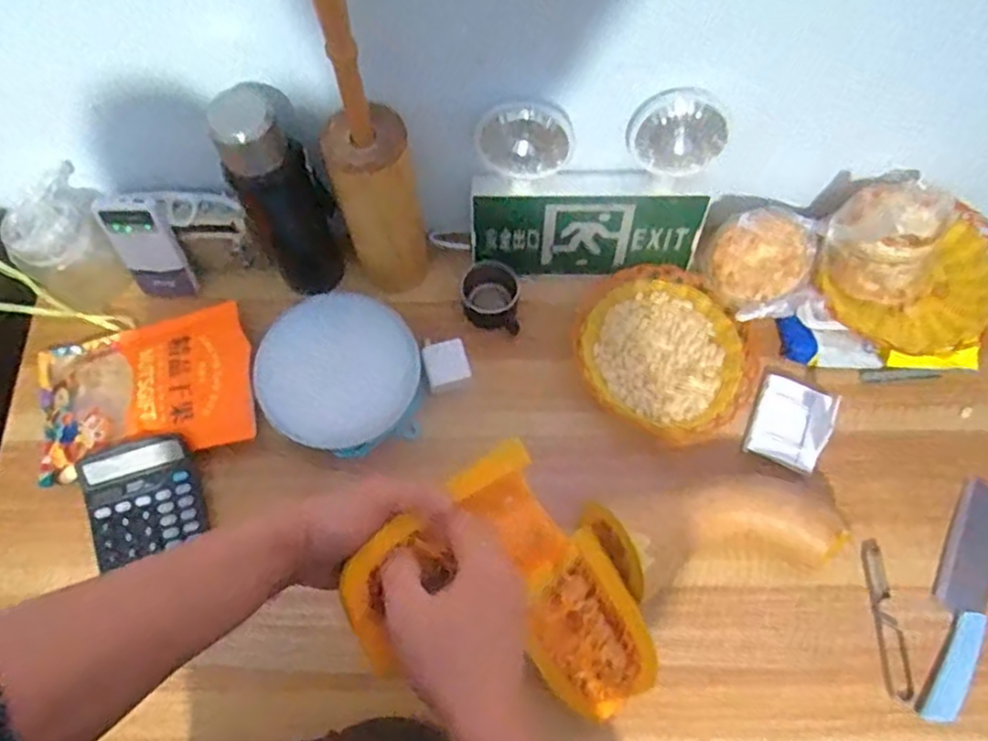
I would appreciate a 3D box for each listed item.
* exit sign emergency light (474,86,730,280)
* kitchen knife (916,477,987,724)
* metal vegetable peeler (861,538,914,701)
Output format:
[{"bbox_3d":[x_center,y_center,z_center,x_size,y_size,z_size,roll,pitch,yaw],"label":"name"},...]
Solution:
[{"bbox_3d":[0.105,-0.203,0.782,0.257,0.230,0.058,-1,55,1],"label":"exit sign emergency light"},{"bbox_3d":[0.492,0.236,0.742,0.051,0.014,0.259,25,71,10],"label":"kitchen knife"},{"bbox_3d":[0.409,0.256,0.738,0.029,0.009,0.154,-2,68,0],"label":"metal vegetable peeler"}]

